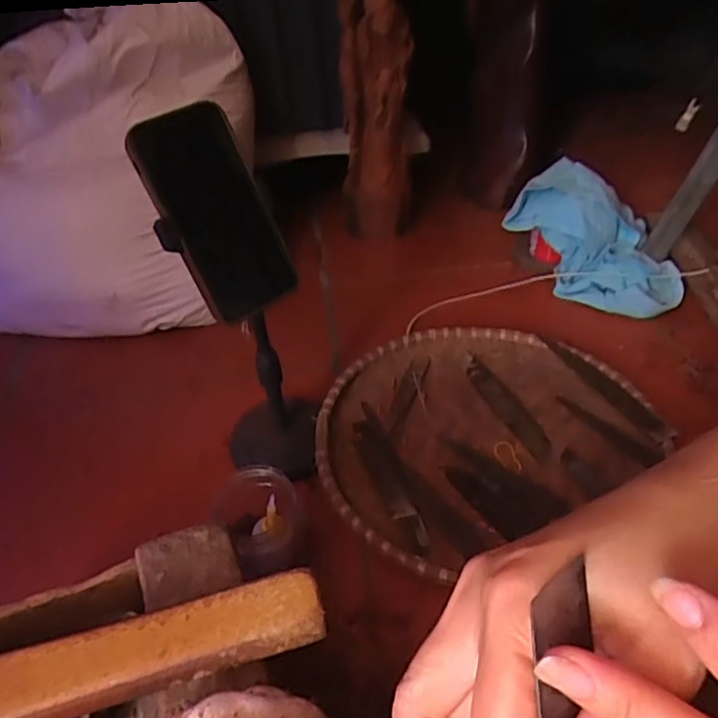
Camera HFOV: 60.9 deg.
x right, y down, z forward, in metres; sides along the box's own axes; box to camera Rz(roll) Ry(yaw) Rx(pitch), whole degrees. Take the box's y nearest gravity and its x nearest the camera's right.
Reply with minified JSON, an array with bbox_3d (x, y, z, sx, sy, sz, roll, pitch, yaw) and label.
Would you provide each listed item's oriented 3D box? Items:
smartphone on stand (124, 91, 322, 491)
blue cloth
[{"bbox_3d":[-0.101,-0.036,0.539,0.096,0.330,0.079,-16,40,-12],"label":"smartphone on stand"},{"bbox_3d":[0.317,-0.166,0.802,0.224,0.142,0.120,24,48,32],"label":"blue cloth"}]

